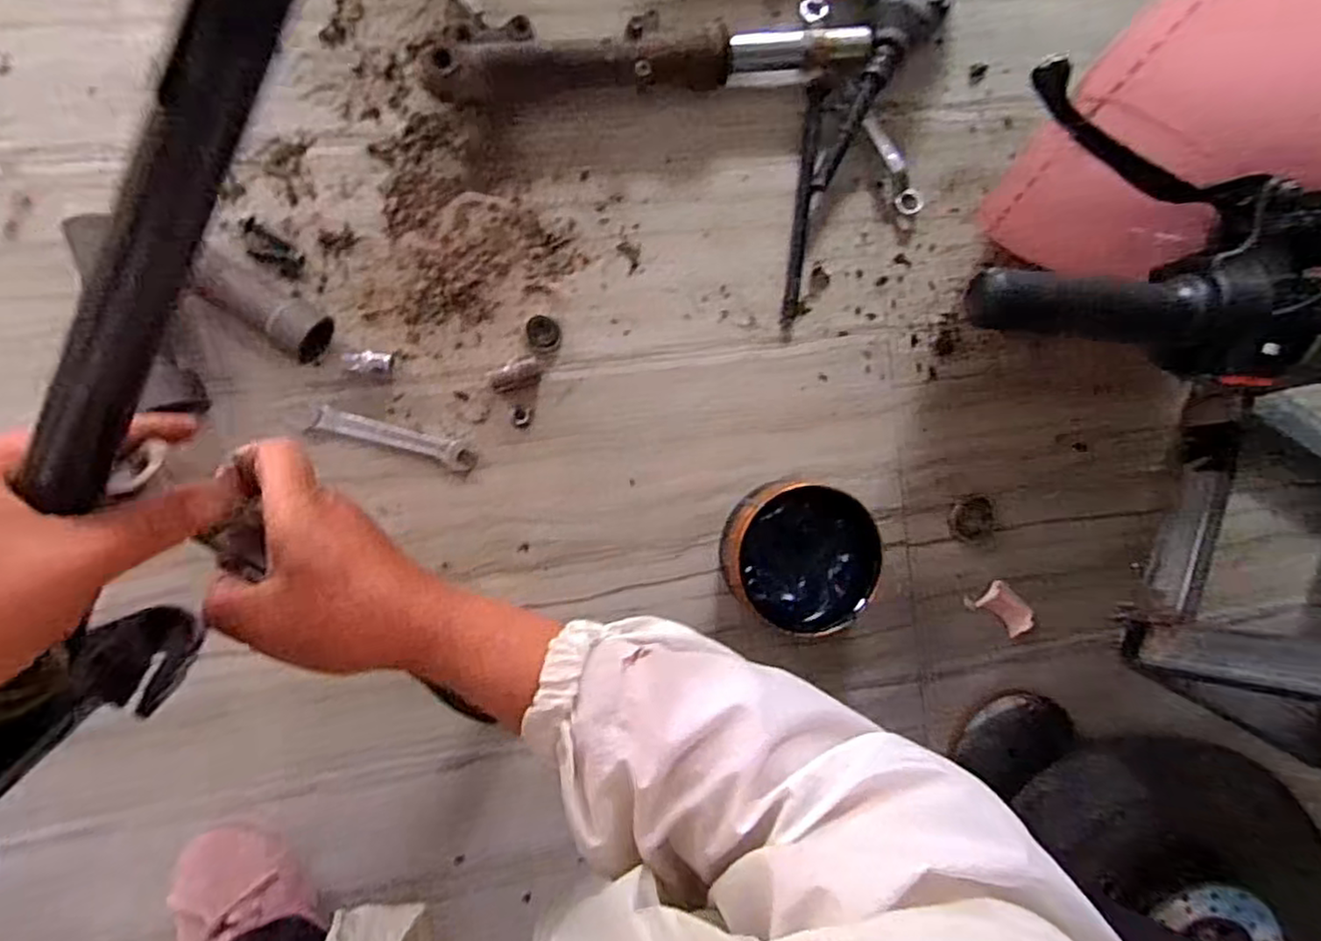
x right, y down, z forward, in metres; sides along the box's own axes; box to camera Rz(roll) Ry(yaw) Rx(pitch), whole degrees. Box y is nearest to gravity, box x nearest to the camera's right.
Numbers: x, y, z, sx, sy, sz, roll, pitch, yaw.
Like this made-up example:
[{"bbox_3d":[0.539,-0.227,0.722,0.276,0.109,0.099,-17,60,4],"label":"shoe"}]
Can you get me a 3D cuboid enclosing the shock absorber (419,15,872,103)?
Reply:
[{"bbox_3d":[-0.006,-0.327,0.549,0.354,0.042,0.051,-7,94,-9],"label":"shock absorber"}]

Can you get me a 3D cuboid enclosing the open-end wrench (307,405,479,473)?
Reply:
[{"bbox_3d":[-0.210,-0.024,0.547,0.124,0.005,0.023,15,91,-10],"label":"open-end wrench"}]

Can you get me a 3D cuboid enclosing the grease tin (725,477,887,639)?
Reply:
[{"bbox_3d":[0.118,0.072,0.580,0.126,0.053,0.116,-1,93,-10],"label":"grease tin"}]

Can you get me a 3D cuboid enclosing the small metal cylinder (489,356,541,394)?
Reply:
[{"bbox_3d":[-0.117,-0.077,0.554,0.040,0.022,0.023,-19,96,-8],"label":"small metal cylinder"}]

